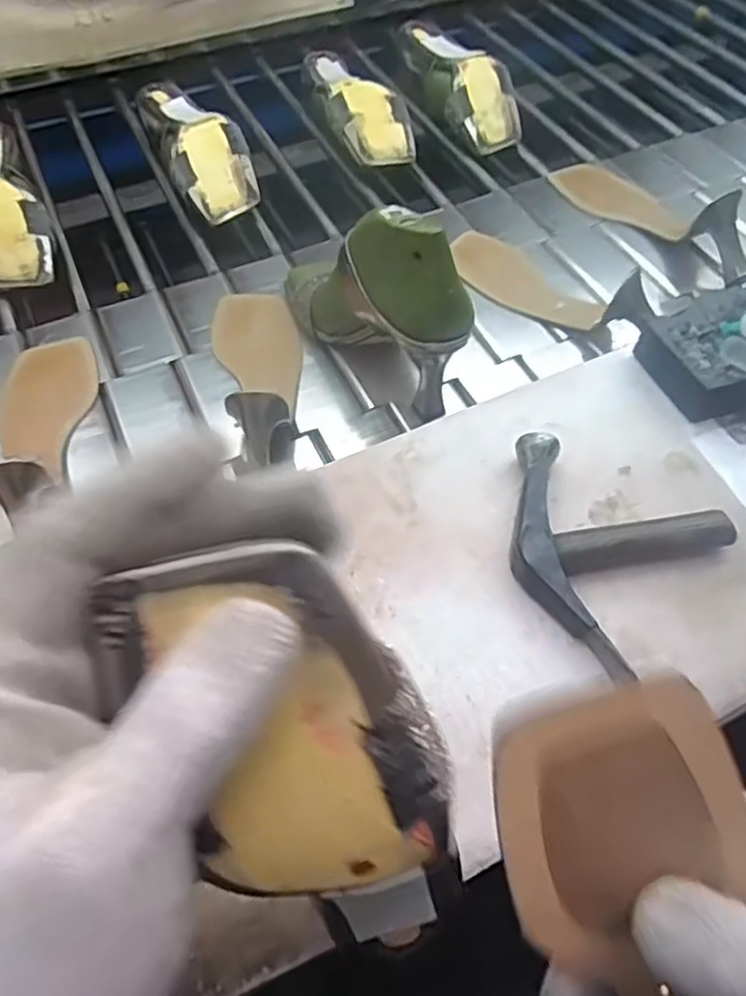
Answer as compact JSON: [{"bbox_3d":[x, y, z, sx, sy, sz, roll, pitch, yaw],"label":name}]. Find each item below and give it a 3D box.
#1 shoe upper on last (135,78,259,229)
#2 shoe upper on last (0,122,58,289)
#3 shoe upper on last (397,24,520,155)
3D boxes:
[{"bbox_3d":[-0.187,-0.375,0.736,0.081,0.067,0.214,-21,58,-12],"label":"shoe upper on last"},{"bbox_3d":[-0.364,-0.284,0.673,0.079,0.064,0.203,-24,59,-14],"label":"shoe upper on last"},{"bbox_3d":[0.102,-0.487,0.819,0.084,0.067,0.210,-20,58,-11],"label":"shoe upper on last"}]

